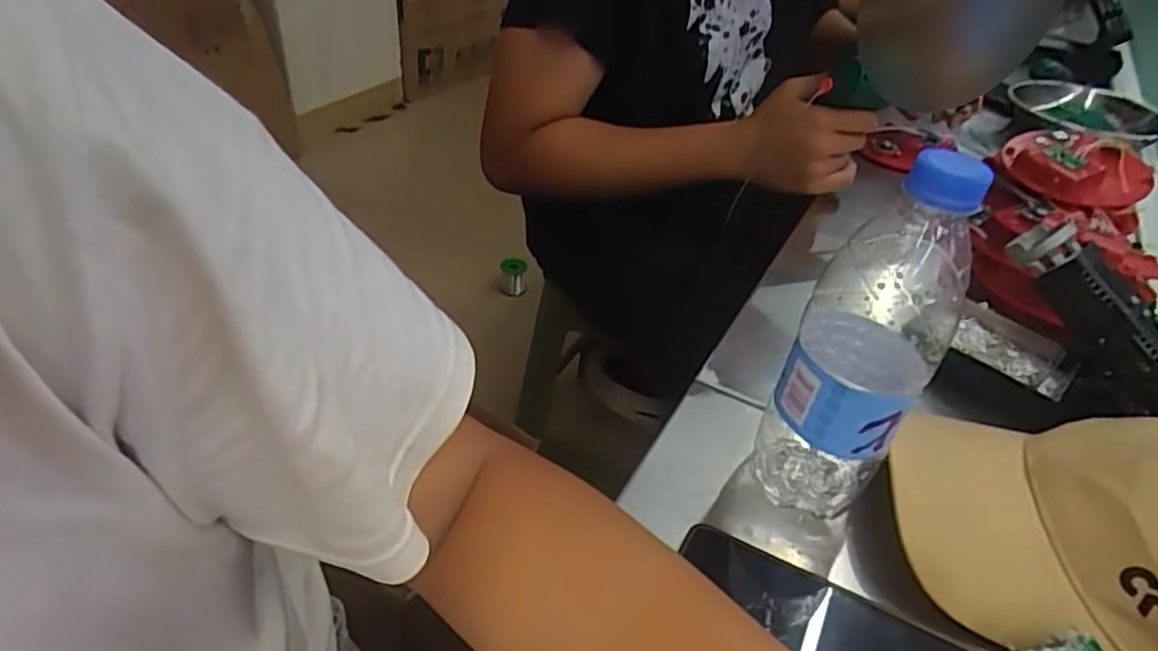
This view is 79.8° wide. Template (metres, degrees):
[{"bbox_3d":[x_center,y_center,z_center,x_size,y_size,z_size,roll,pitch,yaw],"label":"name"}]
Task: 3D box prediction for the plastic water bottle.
[{"bbox_3d":[0.148,0.004,0.357,0.071,0.193,0.070,25,43,21],"label":"plastic water bottle"}]

